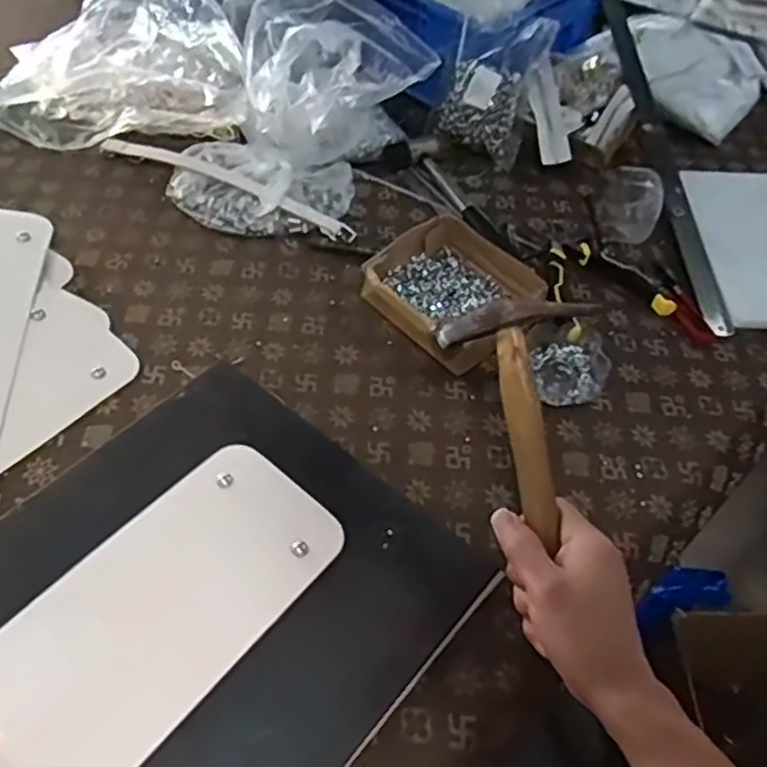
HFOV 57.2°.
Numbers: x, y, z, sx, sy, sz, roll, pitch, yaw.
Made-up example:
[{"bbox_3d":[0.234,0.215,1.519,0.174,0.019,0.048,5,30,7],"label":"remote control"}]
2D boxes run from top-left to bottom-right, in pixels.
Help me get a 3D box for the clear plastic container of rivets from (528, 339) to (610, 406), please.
[{"bbox_3d":[0.166,-0.015,0.628,0.064,0.023,0.071,5,52,-2],"label":"clear plastic container of rivets"}]

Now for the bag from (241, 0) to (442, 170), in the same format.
[{"bbox_3d":[-0.043,-0.306,0.710,0.170,0.164,0.163,0,52,-5],"label":"bag"}]

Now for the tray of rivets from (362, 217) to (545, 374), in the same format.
[{"bbox_3d":[0.067,-0.089,0.670,0.145,0.040,0.132,40,59,23],"label":"tray of rivets"}]

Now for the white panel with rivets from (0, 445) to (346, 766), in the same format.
[{"bbox_3d":[-0.163,0.164,0.459,0.123,0.012,0.293,39,59,15],"label":"white panel with rivets"}]

